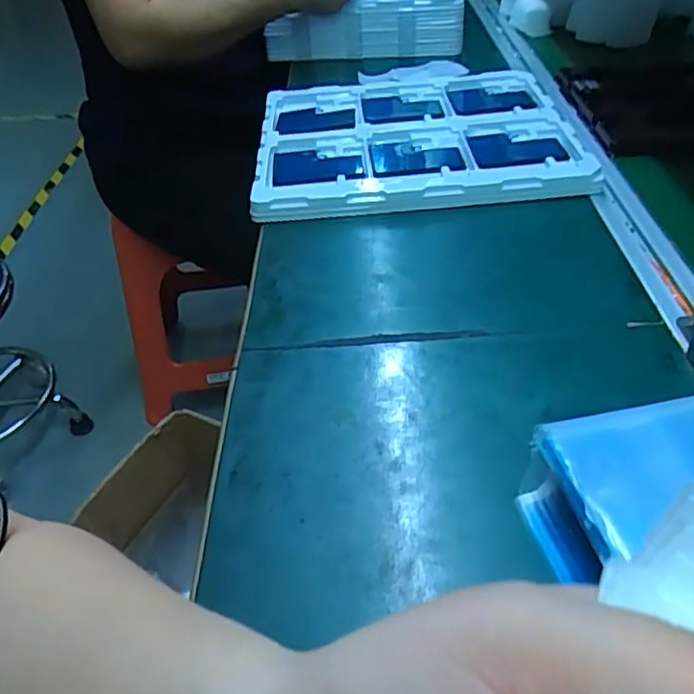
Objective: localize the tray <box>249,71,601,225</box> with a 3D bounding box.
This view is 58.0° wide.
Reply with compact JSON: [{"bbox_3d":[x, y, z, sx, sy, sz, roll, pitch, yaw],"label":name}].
[{"bbox_3d":[0.066,-0.223,0.671,0.315,0.034,0.277,-4,41,-1],"label":"tray"}]

